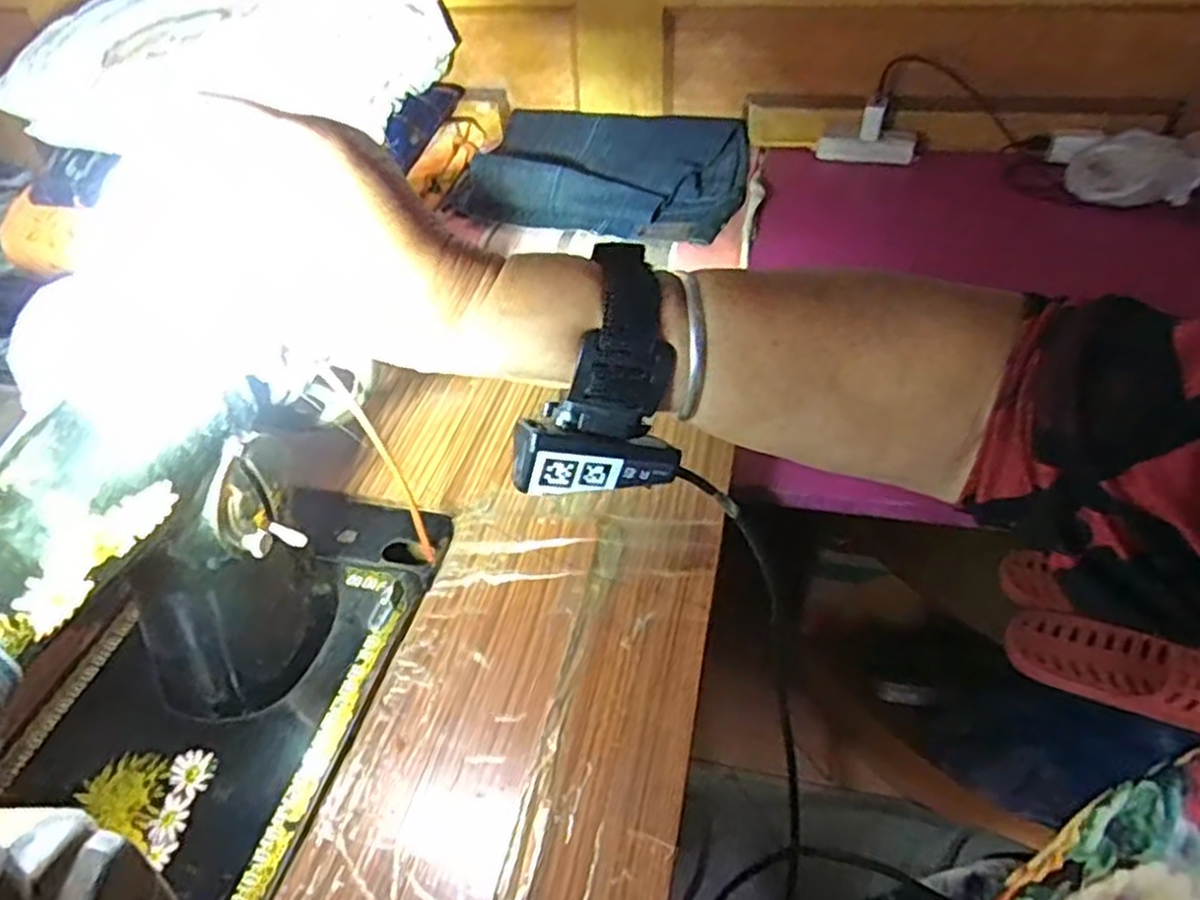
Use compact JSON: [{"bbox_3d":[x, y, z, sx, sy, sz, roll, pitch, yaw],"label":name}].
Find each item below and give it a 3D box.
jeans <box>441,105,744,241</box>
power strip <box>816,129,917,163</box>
[{"bbox_3d":[0.015,-0.358,0.972,0.320,0.052,0.299,9,43,13],"label":"jeans"},{"bbox_3d":[0.335,-0.384,0.990,0.117,0.034,0.023,6,43,11],"label":"power strip"}]

